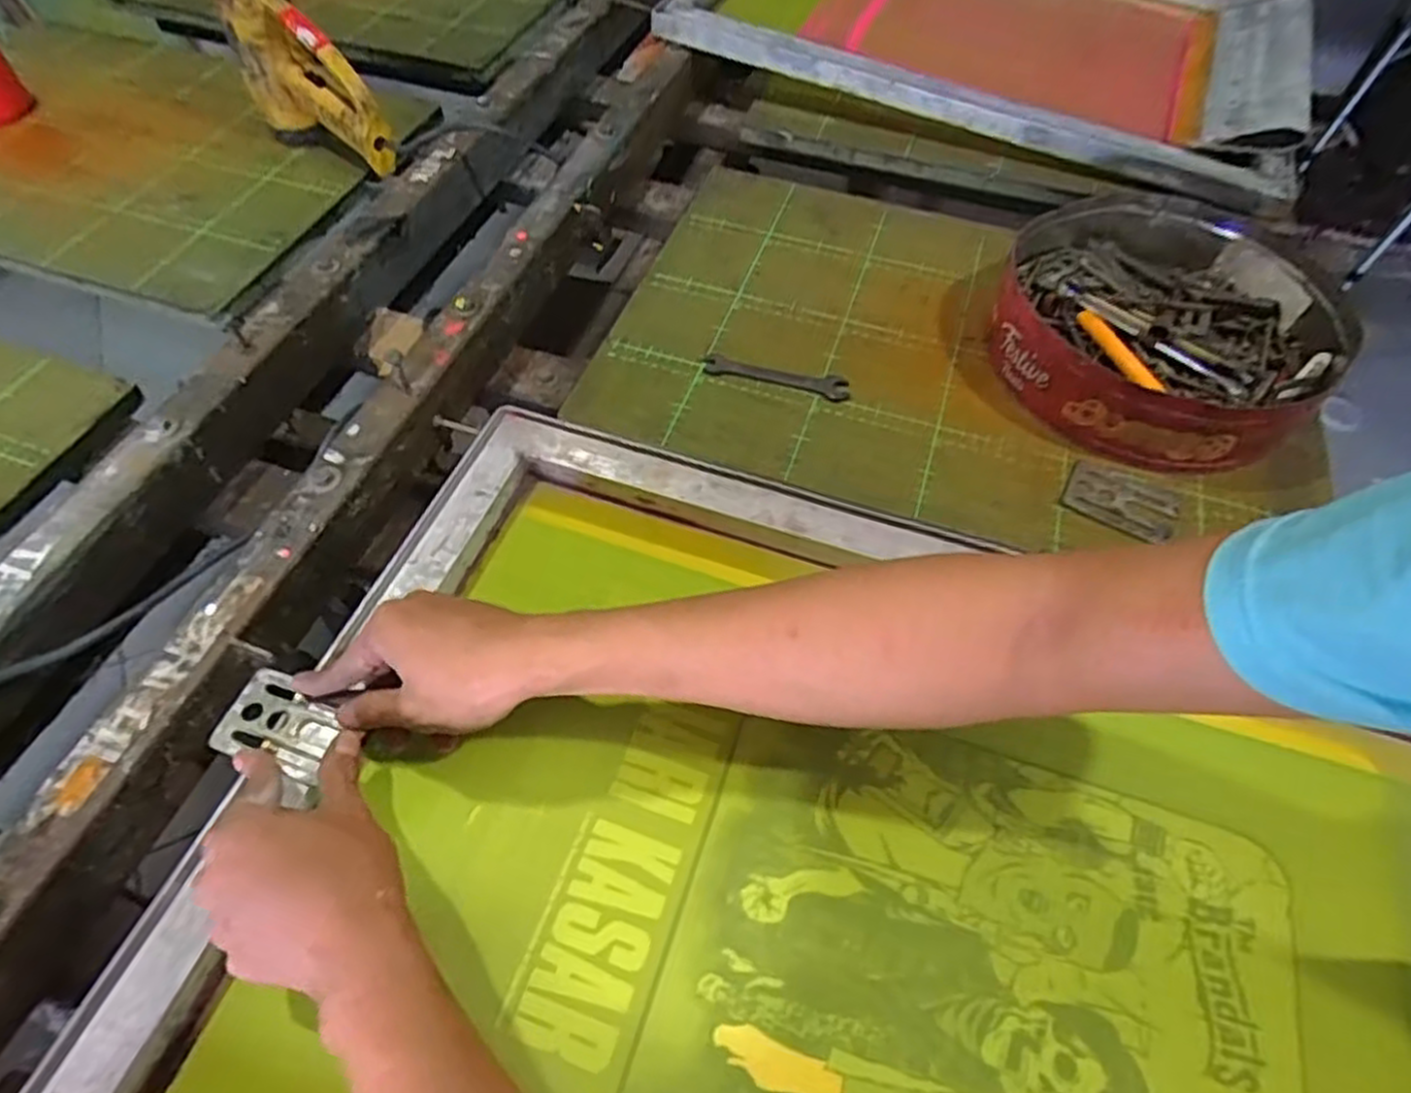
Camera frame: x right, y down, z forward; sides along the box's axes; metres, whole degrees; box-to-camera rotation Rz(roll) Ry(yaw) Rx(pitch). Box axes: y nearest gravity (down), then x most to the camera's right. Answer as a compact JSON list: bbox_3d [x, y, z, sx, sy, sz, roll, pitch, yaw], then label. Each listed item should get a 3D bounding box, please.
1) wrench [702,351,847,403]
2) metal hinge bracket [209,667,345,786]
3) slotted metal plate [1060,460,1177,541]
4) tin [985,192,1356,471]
[{"bbox_3d":[0.061,-0.147,0.647,0.124,0.009,0.026,13,57,7],"label":"wrench"},{"bbox_3d":[-0.245,0.103,0.438,0.063,0.008,0.050,18,57,8],"label":"metal hinge bracket"},{"bbox_3d":[0.319,-0.037,0.580,0.079,0.004,0.057,25,59,15],"label":"slotted metal plate"},{"bbox_3d":[0.389,-0.185,0.650,0.260,0.071,0.272,1,56,-1],"label":"tin"}]

